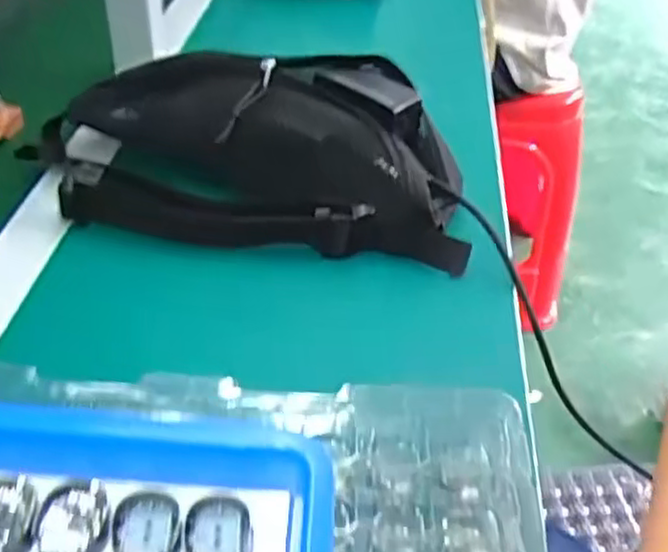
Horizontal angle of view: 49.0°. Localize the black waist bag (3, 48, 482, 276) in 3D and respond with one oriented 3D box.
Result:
[{"bbox_3d":[-0.063,-0.093,0.517,0.306,0.071,0.138,6,41,3],"label":"black waist bag"}]

